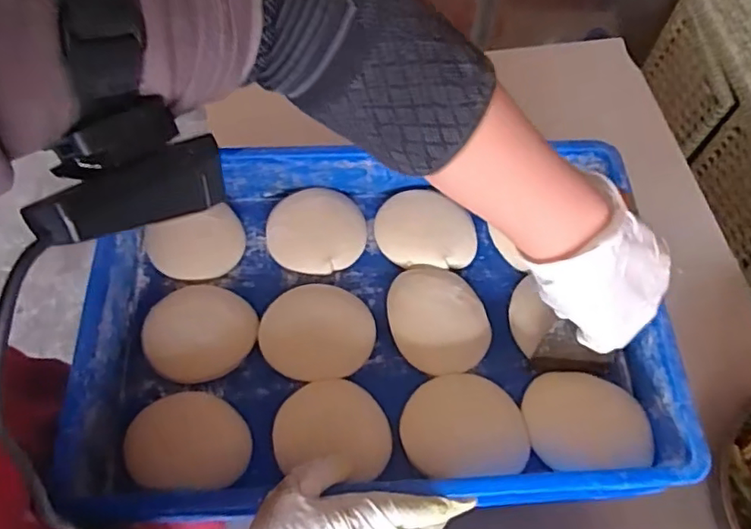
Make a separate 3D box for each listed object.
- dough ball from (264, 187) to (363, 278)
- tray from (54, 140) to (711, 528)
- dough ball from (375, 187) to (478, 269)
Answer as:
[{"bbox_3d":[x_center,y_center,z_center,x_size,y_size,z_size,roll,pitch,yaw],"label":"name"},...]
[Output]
[{"bbox_3d":[-0.056,-0.032,0.566,0.090,0.024,0.084,1,62,-2],"label":"dough ball"},{"bbox_3d":[0.000,0.046,0.506,0.450,0.075,0.297,-2,63,-3],"label":"tray"},{"bbox_3d":[0.048,-0.034,0.567,0.092,0.020,0.080,0,63,-2],"label":"dough ball"}]

